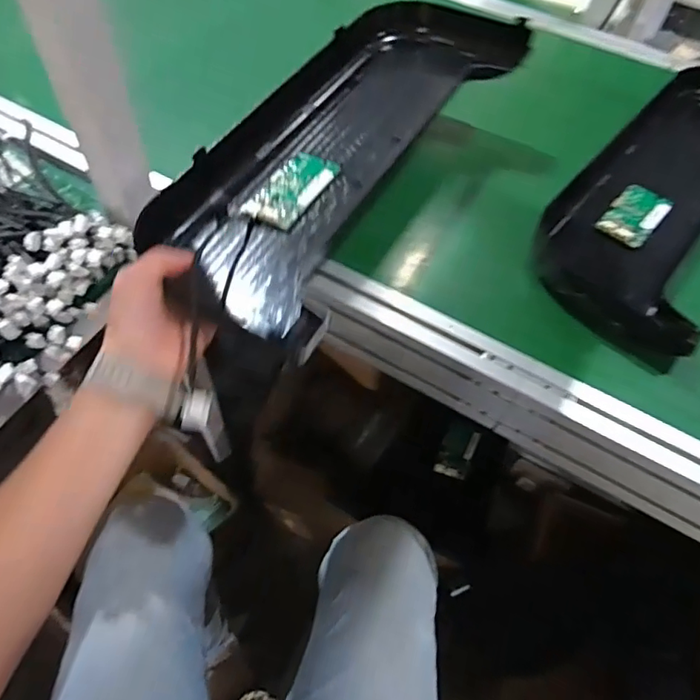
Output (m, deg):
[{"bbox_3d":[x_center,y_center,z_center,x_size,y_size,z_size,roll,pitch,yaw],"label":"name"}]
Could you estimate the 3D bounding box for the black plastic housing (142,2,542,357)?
[{"bbox_3d":[-0.006,-0.214,0.543,0.176,0.077,0.461,28,65,13],"label":"black plastic housing"}]

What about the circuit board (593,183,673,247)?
[{"bbox_3d":[0.320,-0.152,0.601,0.055,0.009,0.095,35,61,18],"label":"circuit board"}]

